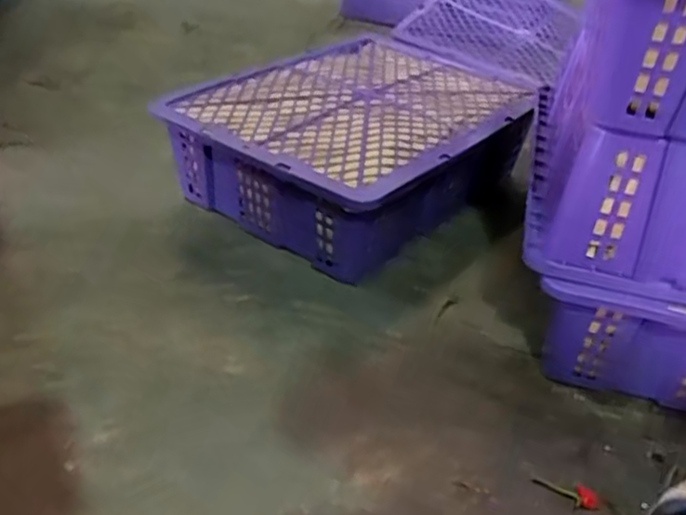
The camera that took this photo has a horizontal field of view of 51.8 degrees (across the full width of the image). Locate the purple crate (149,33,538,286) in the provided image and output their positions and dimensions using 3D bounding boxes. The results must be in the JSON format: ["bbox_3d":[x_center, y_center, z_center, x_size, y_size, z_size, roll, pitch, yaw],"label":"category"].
[{"bbox_3d":[0.020,-0.144,0.926,0.312,0.131,0.403,28,40,29],"label":"purple crate"}]

